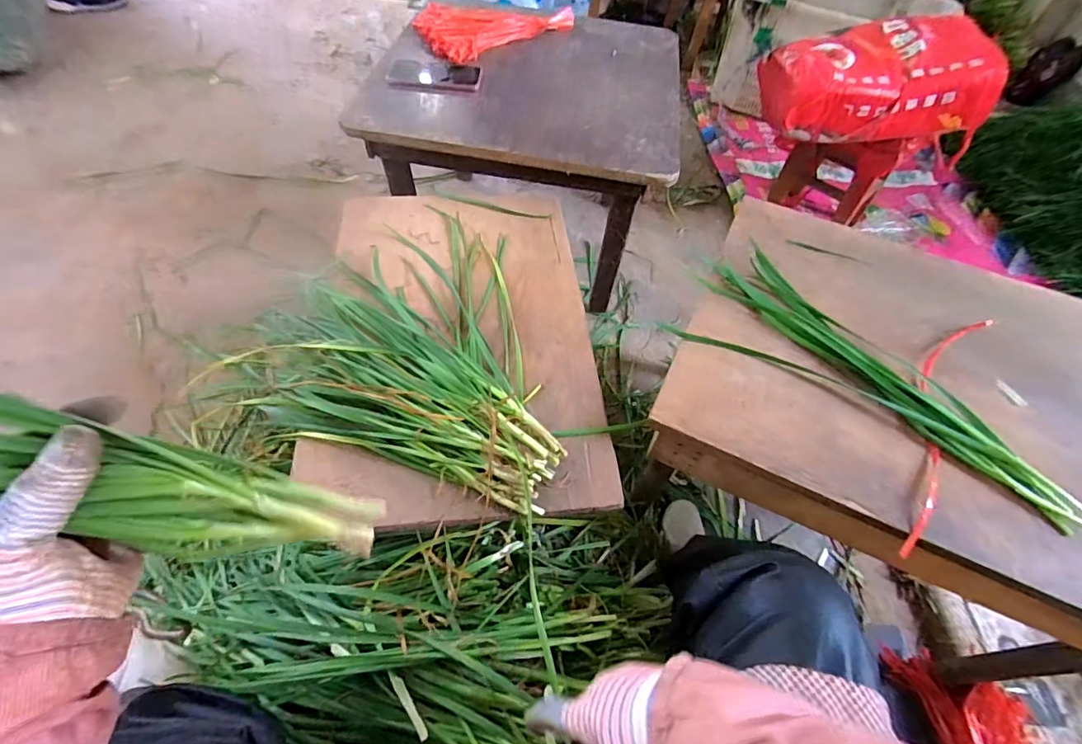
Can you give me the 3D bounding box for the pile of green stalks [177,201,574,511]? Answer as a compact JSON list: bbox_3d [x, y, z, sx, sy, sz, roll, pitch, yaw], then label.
[{"bbox_3d":[-0.147,-0.061,0.619,0.406,0.050,0.367,16,55,7],"label":"pile of green stalks"}]

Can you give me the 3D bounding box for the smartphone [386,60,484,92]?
[{"bbox_3d":[-0.199,-0.557,0.922,0.174,0.010,0.089,4,54,-2],"label":"smartphone"}]

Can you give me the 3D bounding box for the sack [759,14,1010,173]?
[{"bbox_3d":[0.730,-0.641,1.072,0.433,0.180,0.275,11,54,3],"label":"sack"}]

